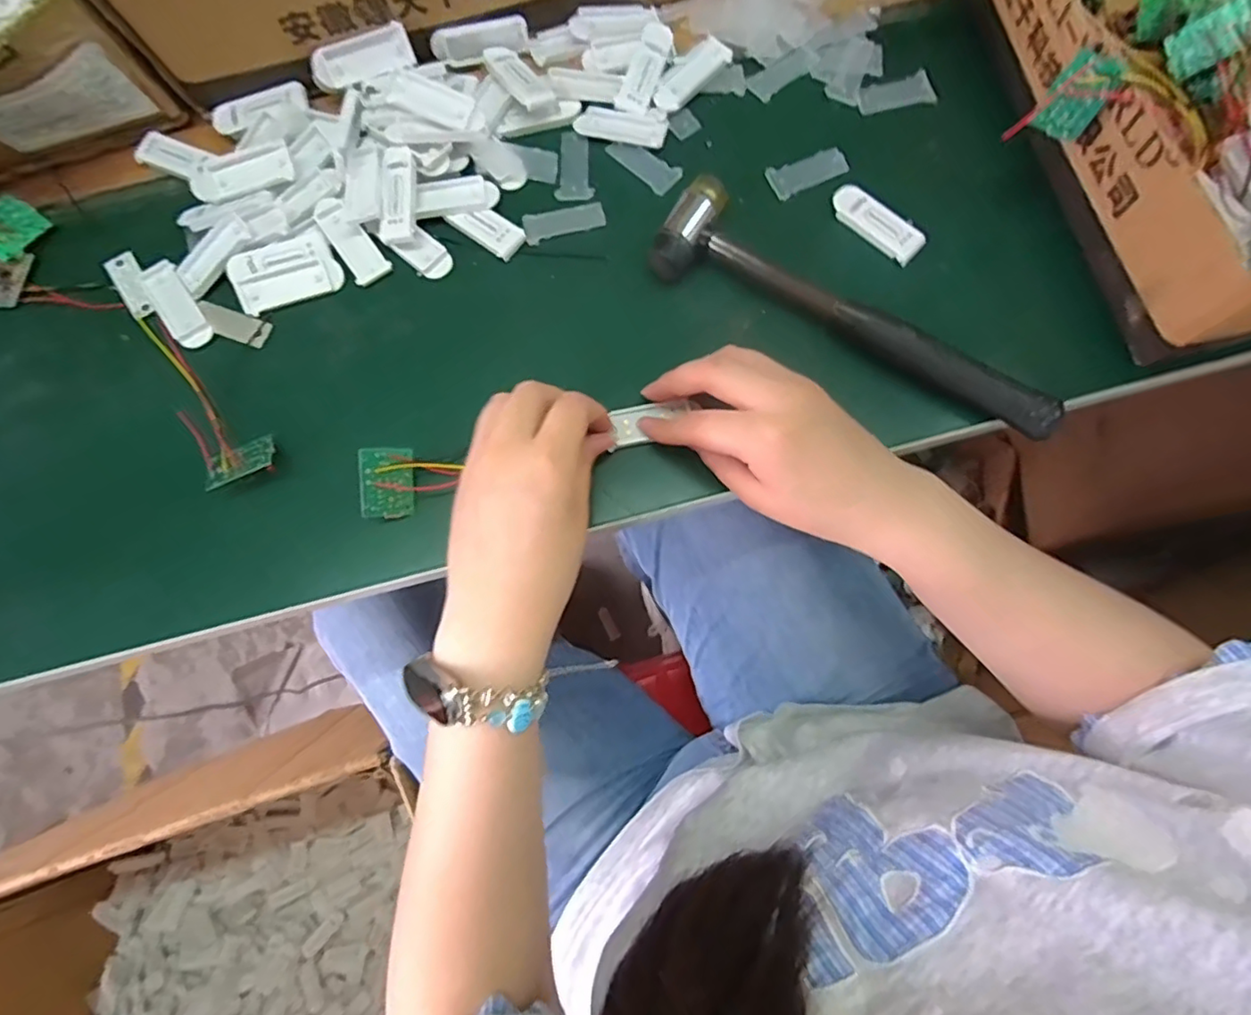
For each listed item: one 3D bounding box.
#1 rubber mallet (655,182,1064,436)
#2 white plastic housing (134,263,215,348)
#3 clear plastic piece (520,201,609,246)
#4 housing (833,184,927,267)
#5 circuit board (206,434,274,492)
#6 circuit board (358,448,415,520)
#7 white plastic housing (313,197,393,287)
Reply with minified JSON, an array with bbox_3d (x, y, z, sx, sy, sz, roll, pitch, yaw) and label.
[{"bbox_3d":[0.128,-0.108,0.336,0.232,0.025,0.059,29,80,5],"label":"rubber mallet"},{"bbox_3d":[-0.262,-0.119,0.348,0.021,0.004,0.061,-36,81,-7],"label":"white plastic housing"},{"bbox_3d":[-0.036,-0.171,0.359,0.048,0.004,0.019,-16,79,-3],"label":"clear plastic piece"},{"bbox_3d":[0.149,-0.169,0.355,0.059,0.010,0.022,43,82,8],"label":"housing"},{"bbox_3d":[-0.204,-0.024,0.318,0.036,0.004,0.021,-28,62,-18],"label":"circuit board"},{"bbox_3d":[-0.125,-0.013,0.315,0.026,0.004,0.036,-2,93,-29],"label":"circuit board"},{"bbox_3d":[-0.163,-0.159,0.355,0.021,0.010,0.055,-35,81,-7],"label":"white plastic housing"}]

